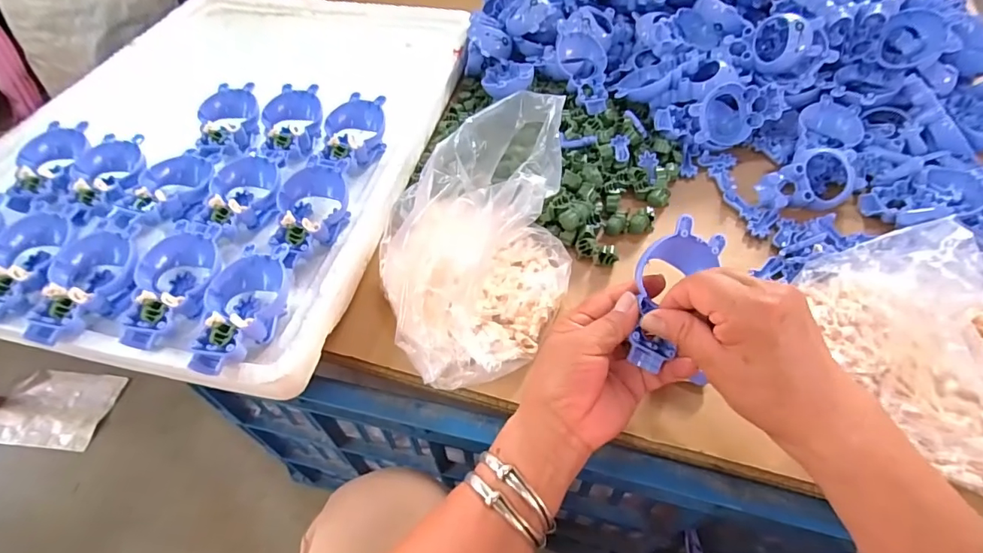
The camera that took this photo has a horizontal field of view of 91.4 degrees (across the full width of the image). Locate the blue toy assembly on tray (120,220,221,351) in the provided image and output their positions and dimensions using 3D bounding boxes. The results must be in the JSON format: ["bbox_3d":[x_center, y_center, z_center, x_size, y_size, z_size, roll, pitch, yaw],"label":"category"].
[{"bbox_3d":[-0.241,0.007,0.368,0.058,0.034,0.101,0,51,2],"label":"blue toy assembly on tray"}]

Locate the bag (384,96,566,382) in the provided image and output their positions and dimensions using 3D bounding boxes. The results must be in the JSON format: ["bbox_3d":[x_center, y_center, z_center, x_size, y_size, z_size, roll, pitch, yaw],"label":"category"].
[{"bbox_3d":[0.002,-0.027,0.367,0.108,0.127,0.213,9,52,9],"label":"bag"}]

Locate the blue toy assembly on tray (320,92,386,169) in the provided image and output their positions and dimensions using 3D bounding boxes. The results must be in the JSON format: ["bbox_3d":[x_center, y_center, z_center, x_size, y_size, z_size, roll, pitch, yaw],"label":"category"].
[{"bbox_3d":[-0.137,-0.142,0.481,0.056,0.038,0.081,5,51,6],"label":"blue toy assembly on tray"}]

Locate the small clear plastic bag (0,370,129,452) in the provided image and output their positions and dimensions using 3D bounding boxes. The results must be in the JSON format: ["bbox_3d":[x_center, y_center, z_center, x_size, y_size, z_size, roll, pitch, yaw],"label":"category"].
[{"bbox_3d":[-0.774,0.232,0.847,0.204,0.011,0.134,4,51,5],"label":"small clear plastic bag"}]

